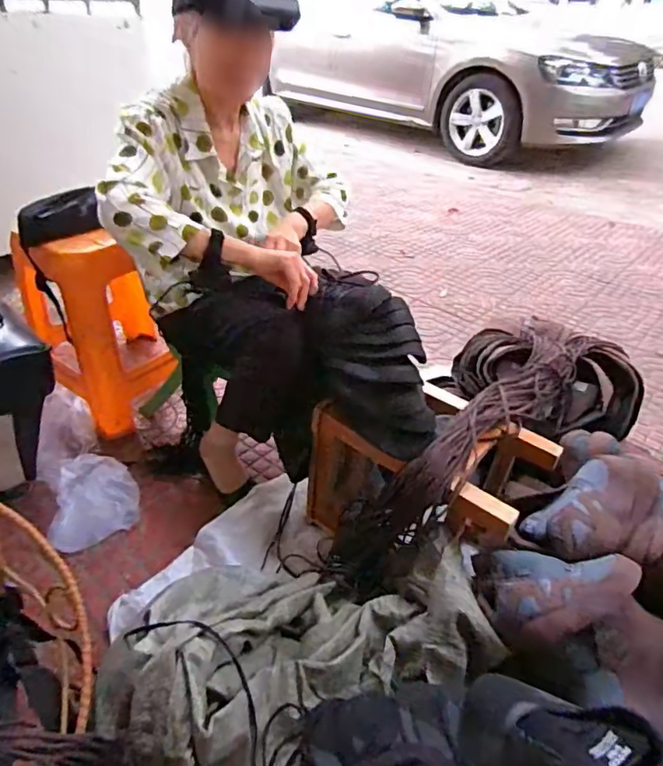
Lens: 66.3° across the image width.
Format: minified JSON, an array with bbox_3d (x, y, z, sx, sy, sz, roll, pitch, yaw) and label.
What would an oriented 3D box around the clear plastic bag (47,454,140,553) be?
[{"bbox_3d":[-0.516,0.251,1.089,0.174,0.118,0.158,-15,42,-19],"label":"clear plastic bag"}]

